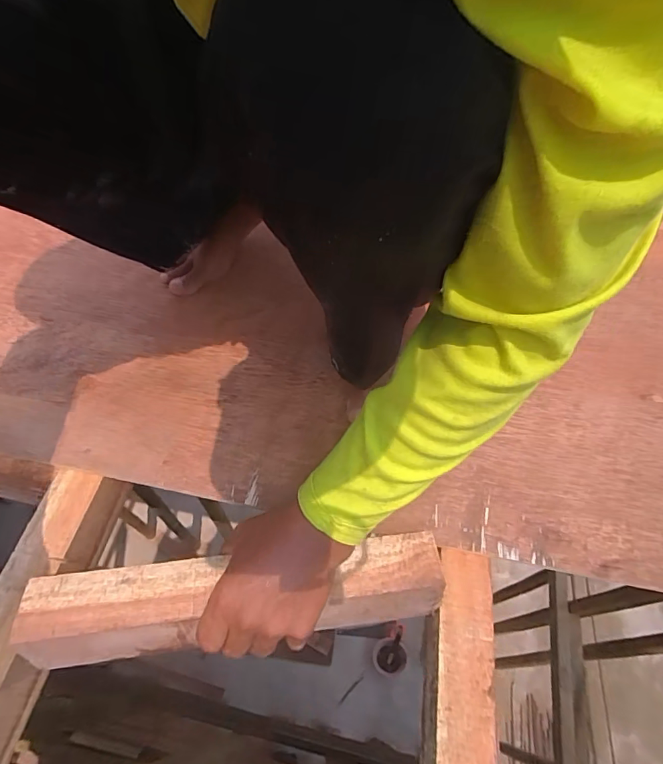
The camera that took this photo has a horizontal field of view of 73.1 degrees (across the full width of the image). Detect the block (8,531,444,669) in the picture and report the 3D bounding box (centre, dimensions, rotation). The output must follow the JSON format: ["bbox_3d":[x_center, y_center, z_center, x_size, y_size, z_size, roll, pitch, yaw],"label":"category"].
[{"bbox_3d":[-0.077,0.184,0.384,0.338,0.056,0.067,-3,57,-7],"label":"block"}]

